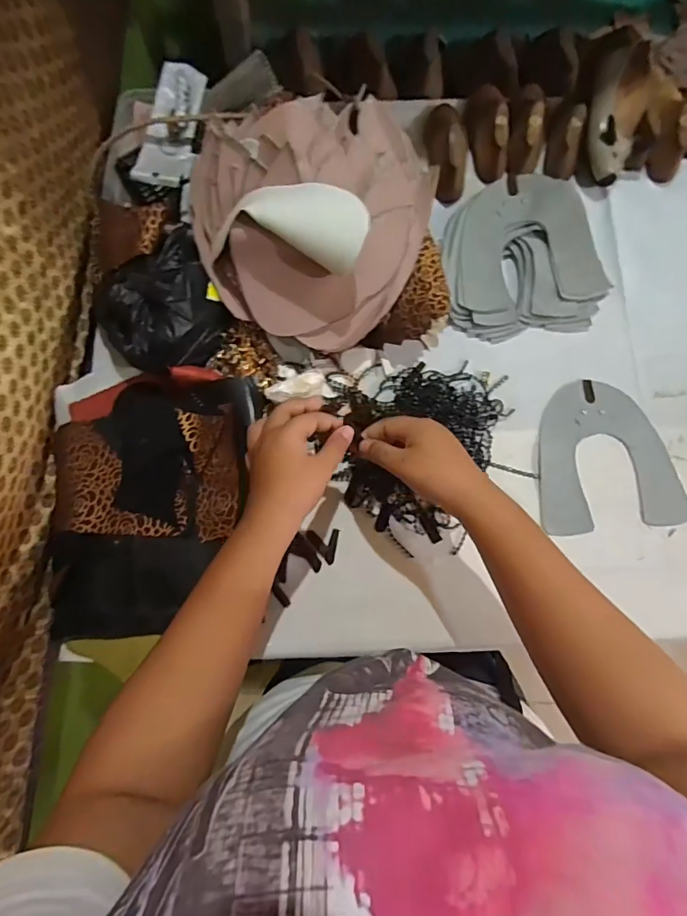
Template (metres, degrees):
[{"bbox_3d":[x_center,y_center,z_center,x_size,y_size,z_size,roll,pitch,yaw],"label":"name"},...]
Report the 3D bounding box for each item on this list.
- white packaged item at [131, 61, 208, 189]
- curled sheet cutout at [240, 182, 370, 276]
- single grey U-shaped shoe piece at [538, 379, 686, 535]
[{"bbox_3d":[-0.193,-0.373,0.528,0.060,0.020,0.168,2,75,1],"label":"white packaged item"},{"bbox_3d":[-0.026,-0.210,0.408,0.101,0.013,0.061,32,116,-13],"label":"curled sheet cutout"},{"bbox_3d":[0.277,-0.006,0.505,0.150,0.004,0.162,-5,75,-1],"label":"single grey U-shaped shoe piece"}]

